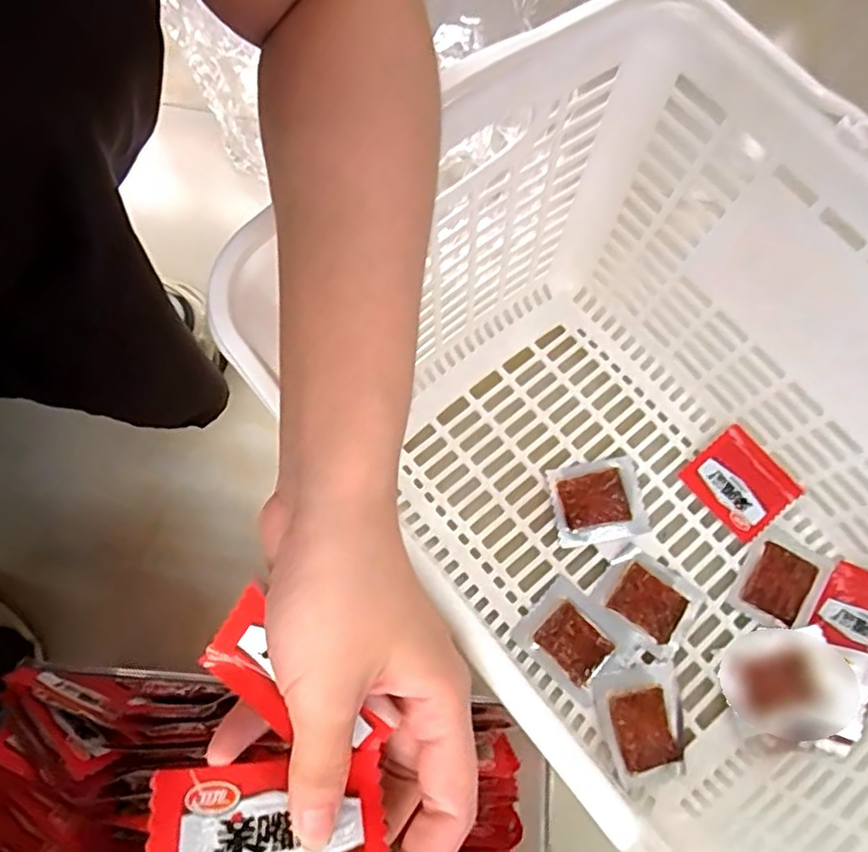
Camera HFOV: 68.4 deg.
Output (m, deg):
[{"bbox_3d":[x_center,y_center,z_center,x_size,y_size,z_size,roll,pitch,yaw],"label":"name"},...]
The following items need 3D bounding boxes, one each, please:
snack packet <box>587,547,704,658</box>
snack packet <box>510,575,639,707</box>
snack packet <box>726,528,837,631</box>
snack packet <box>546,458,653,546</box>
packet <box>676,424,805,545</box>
[{"bbox_3d":[0.155,0.126,0.460,0.069,0.008,0.057,34,76,7],"label":"snack packet"},{"bbox_3d":[0.100,0.150,0.448,0.070,0.014,0.059,43,78,9],"label":"snack packet"},{"bbox_3d":[0.256,0.113,0.465,0.053,0.014,0.071,36,77,8],"label":"snack packet"},{"bbox_3d":[0.123,0.056,0.479,0.069,0.009,0.061,-8,75,-4],"label":"snack packet"},{"bbox_3d":[0.230,0.044,0.481,0.058,0.006,0.068,-44,79,7],"label":"packet"}]

